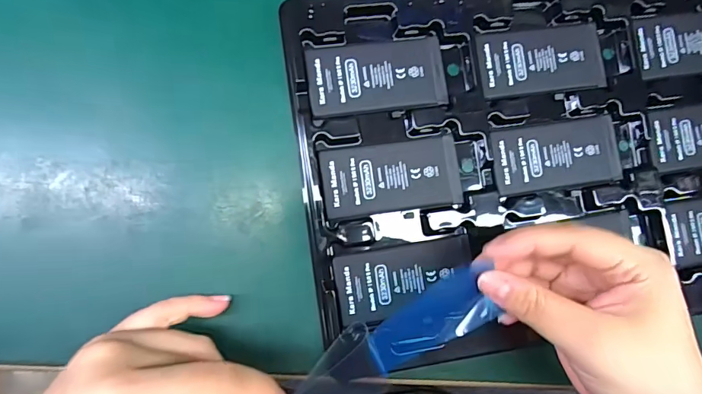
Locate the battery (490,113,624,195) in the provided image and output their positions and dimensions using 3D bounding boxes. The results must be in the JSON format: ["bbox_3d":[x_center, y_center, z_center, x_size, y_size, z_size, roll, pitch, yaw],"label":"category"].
[{"bbox_3d":[0.132,-0.028,0.280,0.084,0.004,0.043,-8,87,-7],"label":"battery"}]

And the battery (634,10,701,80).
[{"bbox_3d":[0.231,-0.105,0.296,0.082,0.007,0.045,-7,87,-7],"label":"battery"}]

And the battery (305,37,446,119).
[{"bbox_3d":[0.017,-0.075,0.268,0.085,0.004,0.044,-7,87,-7],"label":"battery"}]

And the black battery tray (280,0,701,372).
[{"bbox_3d":[0.135,-0.030,0.277,0.329,0.012,0.225,-8,87,-7],"label":"black battery tray"}]

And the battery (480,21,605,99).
[{"bbox_3d":[0.123,-0.090,0.283,0.084,0.006,0.046,-8,87,-7],"label":"battery"}]

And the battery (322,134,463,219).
[{"bbox_3d":[0.025,-0.013,0.265,0.084,0.004,0.043,-8,87,-7],"label":"battery"}]

